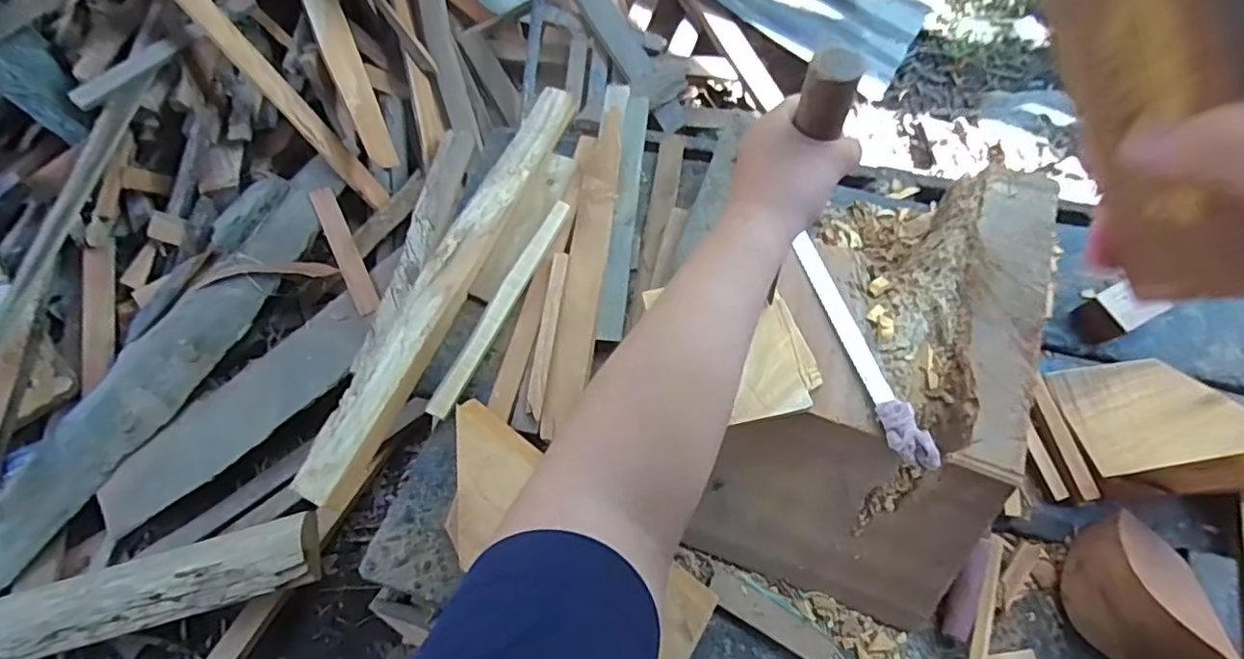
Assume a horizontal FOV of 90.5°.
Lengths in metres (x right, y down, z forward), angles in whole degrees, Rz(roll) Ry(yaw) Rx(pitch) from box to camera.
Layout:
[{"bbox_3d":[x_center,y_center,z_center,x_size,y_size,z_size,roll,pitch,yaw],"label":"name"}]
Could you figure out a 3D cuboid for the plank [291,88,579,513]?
[{"bbox_3d":[-0.216,-0.075,0.780,0.071,0.040,0.618,23,73,10],"label":"plank"}]

